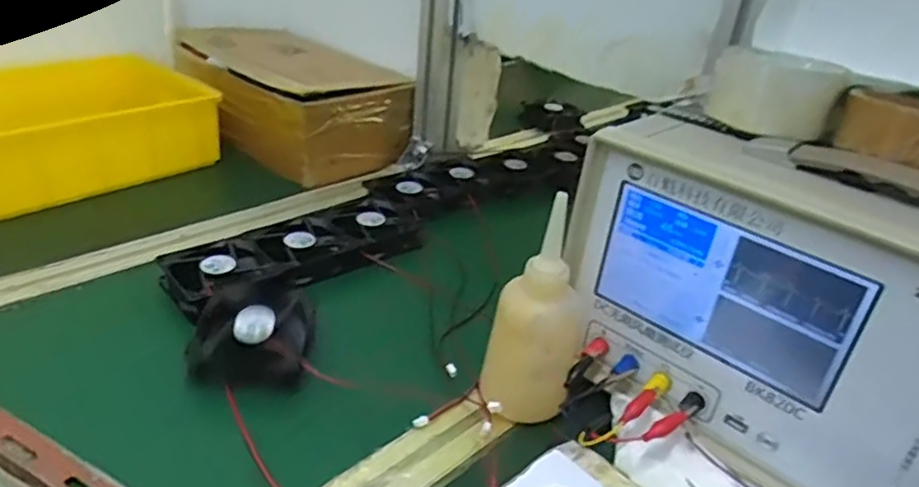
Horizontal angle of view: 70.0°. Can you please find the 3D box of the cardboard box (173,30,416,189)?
[{"bbox_3d":[-0.215,-0.192,0.848,0.285,0.105,0.177,27,36,35],"label":"cardboard box"}]

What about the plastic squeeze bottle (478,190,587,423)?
[{"bbox_3d":[0.053,0.051,0.451,0.064,0.149,0.050,11,29,12],"label":"plastic squeeze bottle"}]

